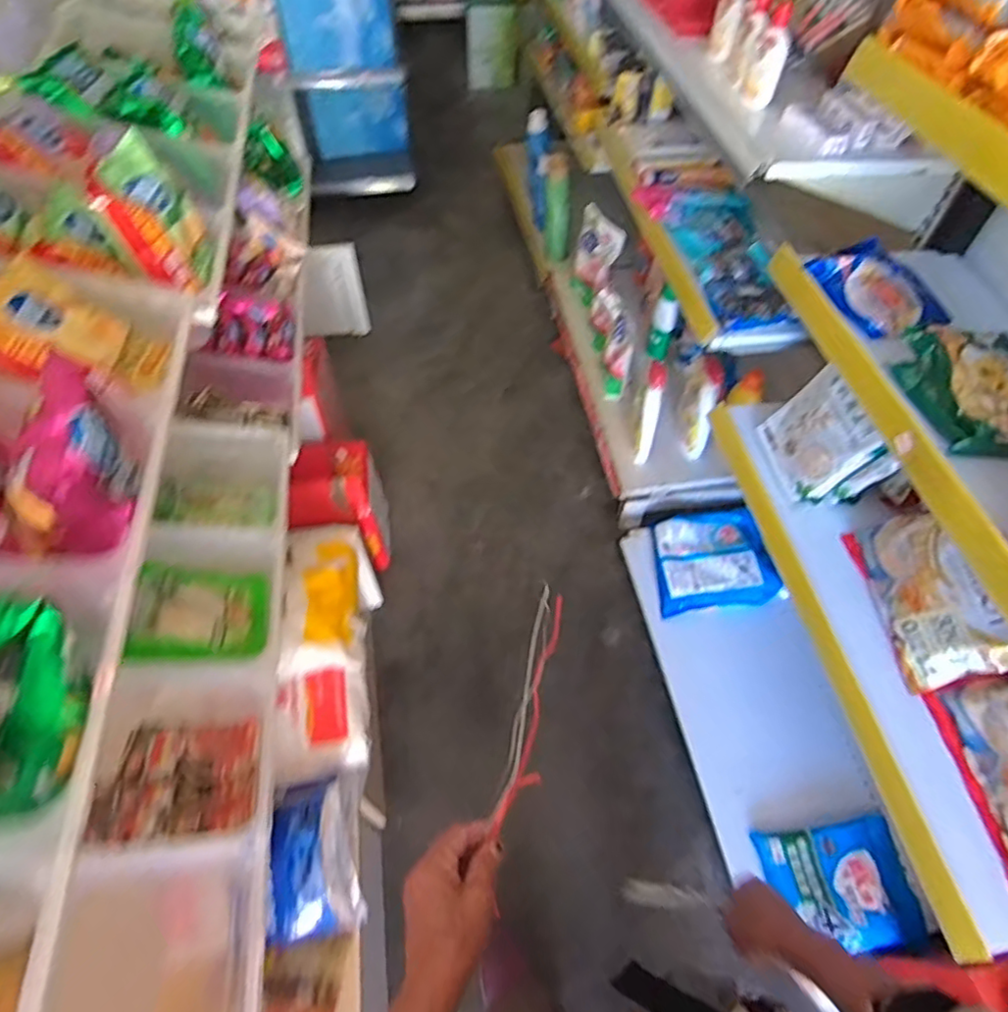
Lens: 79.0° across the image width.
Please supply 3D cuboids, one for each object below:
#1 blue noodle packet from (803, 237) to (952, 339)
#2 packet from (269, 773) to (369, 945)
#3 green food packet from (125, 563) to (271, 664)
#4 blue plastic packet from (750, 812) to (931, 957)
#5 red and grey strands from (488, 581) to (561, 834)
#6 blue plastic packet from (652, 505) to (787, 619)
[{"bbox_3d":[0.518,-0.310,0.854,0.128,0.038,0.169,-20,57,-13],"label":"blue noodle packet"},{"bbox_3d":[-0.275,0.510,0.897,0.112,0.101,0.200,-8,55,-5],"label":"packet"},{"bbox_3d":[-0.418,0.143,0.850,0.187,0.031,0.187,5,35,-28],"label":"green food packet"},{"bbox_3d":[0.600,0.677,1.094,0.248,0.047,0.196,-6,55,-4],"label":"blue plastic packet"},{"bbox_3d":[0.026,0.175,0.534,0.028,0.024,0.202,11,73,8],"label":"red and grey strands"},{"bbox_3d":[0.491,0.126,1.462,0.264,0.046,0.249,-5,55,-3],"label":"blue plastic packet"}]

